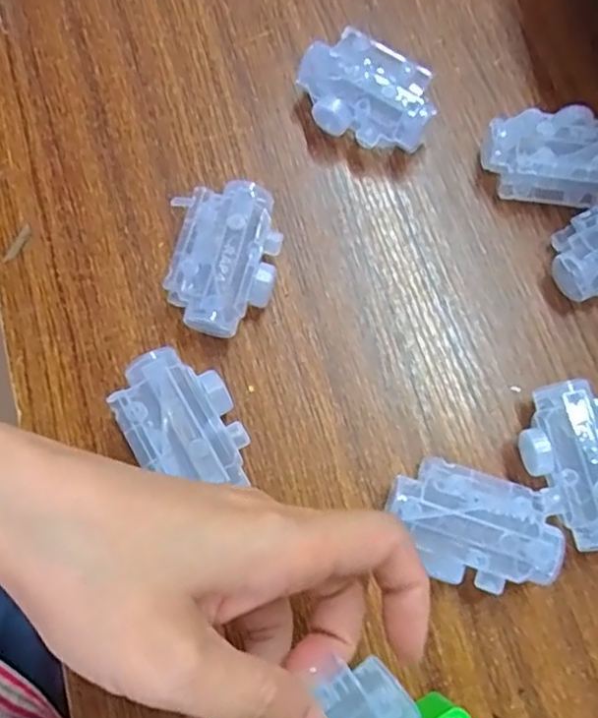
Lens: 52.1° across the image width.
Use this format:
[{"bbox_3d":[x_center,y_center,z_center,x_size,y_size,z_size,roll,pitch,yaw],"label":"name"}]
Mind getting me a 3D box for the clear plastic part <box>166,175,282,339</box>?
[{"bbox_3d":[-0.035,-0.046,0.283,0.047,0.031,0.068,6,75,0],"label":"clear plastic part"}]

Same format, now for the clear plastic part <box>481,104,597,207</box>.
[{"bbox_3d":[0.126,-0.101,0.303,0.070,0.030,0.040,6,75,0],"label":"clear plastic part"}]

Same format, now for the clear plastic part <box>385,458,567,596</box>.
[{"bbox_3d":[0.071,0.071,0.257,0.070,0.027,0.044,17,75,3],"label":"clear plastic part"}]

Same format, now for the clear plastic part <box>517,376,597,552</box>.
[{"bbox_3d":[0.122,0.045,0.265,0.045,0.029,0.068,-13,75,-5],"label":"clear plastic part"}]

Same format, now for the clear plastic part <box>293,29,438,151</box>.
[{"bbox_3d":[0.032,-0.131,0.307,0.067,0.030,0.042,28,76,6],"label":"clear plastic part"}]

